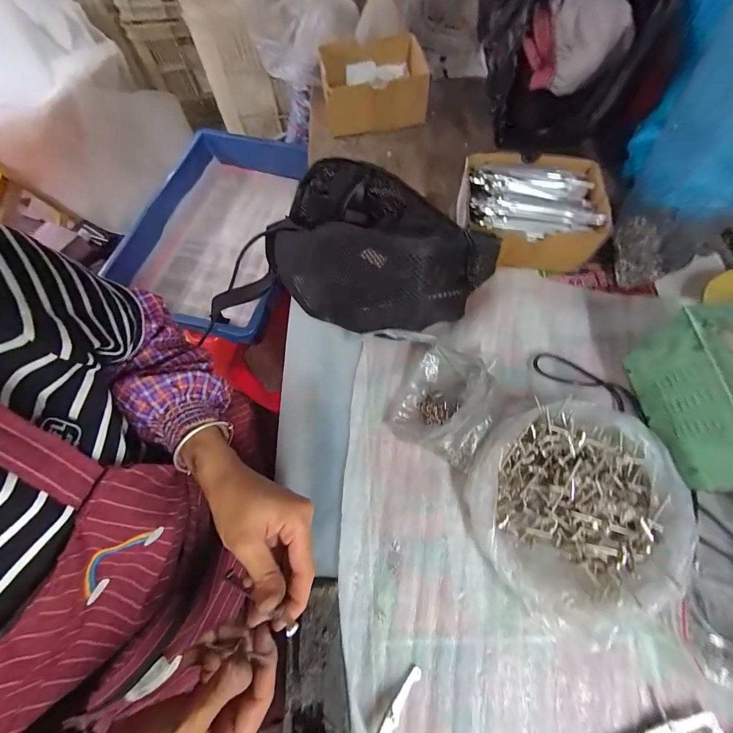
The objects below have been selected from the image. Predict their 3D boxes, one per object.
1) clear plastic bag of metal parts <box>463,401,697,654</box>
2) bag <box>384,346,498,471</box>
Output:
[{"bbox_3d":[0.192,0.130,0.311,0.179,0.046,0.183,42,74,17],"label":"clear plastic bag of metal parts"},{"bbox_3d":[0.083,0.037,0.357,0.105,0.041,0.108,25,70,11],"label":"bag"}]

